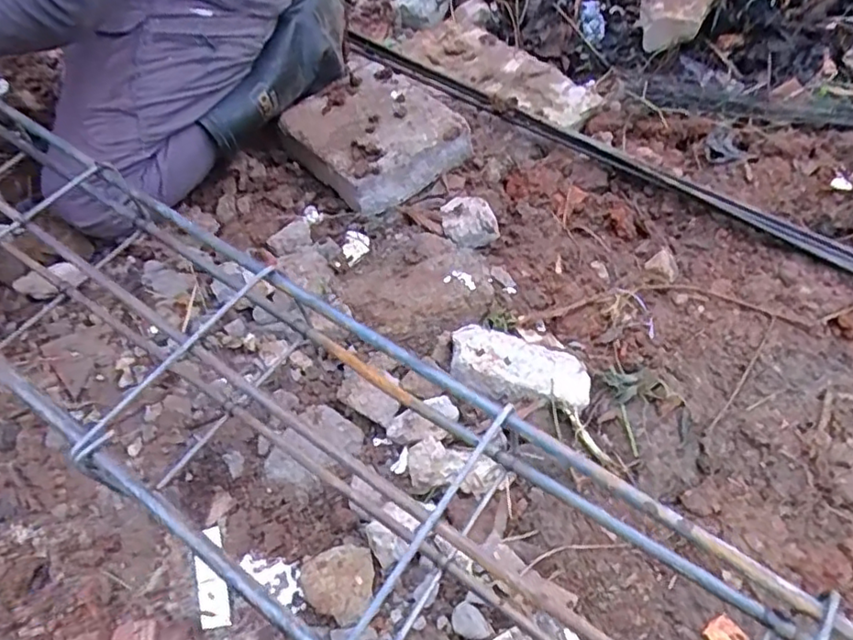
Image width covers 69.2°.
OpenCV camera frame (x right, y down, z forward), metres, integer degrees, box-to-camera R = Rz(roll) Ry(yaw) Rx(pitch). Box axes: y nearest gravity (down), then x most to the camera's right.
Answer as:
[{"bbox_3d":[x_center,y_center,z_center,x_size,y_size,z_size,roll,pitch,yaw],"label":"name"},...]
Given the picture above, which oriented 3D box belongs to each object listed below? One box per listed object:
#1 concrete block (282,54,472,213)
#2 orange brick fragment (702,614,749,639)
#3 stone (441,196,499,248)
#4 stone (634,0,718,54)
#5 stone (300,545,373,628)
[{"bbox_3d":[-0.089,-0.292,0.941,0.227,0.067,0.248,-33,57,-18],"label":"concrete block"},{"bbox_3d":[0.265,0.279,0.543,0.030,0.006,0.032,-36,63,-18],"label":"orange brick fragment"},{"bbox_3d":[0.061,-0.136,0.852,0.077,0.037,0.075,-5,53,-1],"label":"stone"},{"bbox_3d":[0.446,-0.527,1.081,0.136,0.087,0.089,0,54,3],"label":"stone"},{"bbox_3d":[-0.083,0.243,0.582,0.068,0.025,0.065,-1,58,2],"label":"stone"}]

